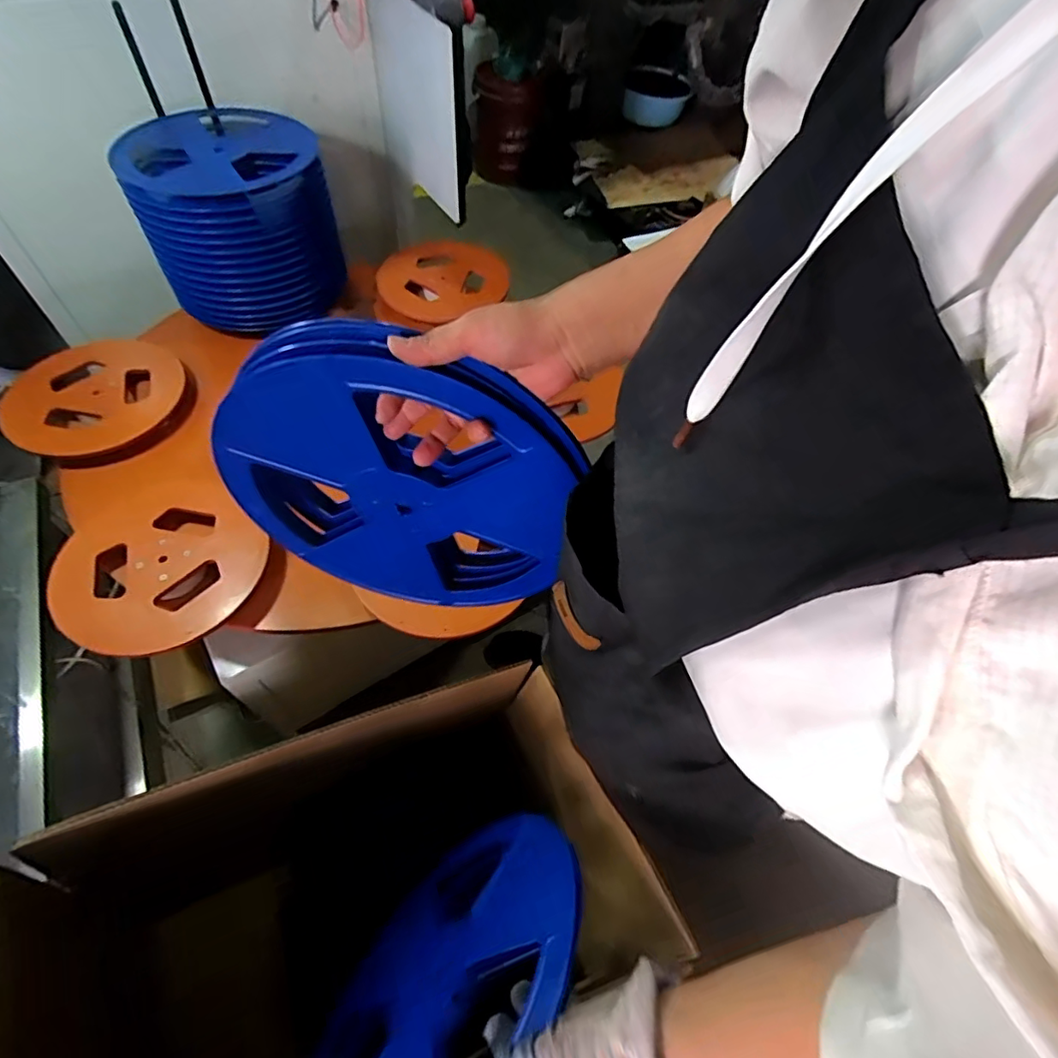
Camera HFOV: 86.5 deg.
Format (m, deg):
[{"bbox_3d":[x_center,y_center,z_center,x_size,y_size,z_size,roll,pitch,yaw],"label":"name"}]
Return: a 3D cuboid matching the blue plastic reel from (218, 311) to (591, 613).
[{"bbox_3d":[-0.111,-0.034,0.496,0.289,0.296,0.045,10,56,2],"label":"blue plastic reel"}]

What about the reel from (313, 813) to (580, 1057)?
[{"bbox_3d":[-0.078,0.393,0.489,0.014,0.285,0.304,49,59,-8],"label":"reel"}]

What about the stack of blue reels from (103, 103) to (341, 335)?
[{"bbox_3d":[-0.532,-0.579,1.055,0.307,0.239,0.303,-14,59,-14],"label":"stack of blue reels"}]

